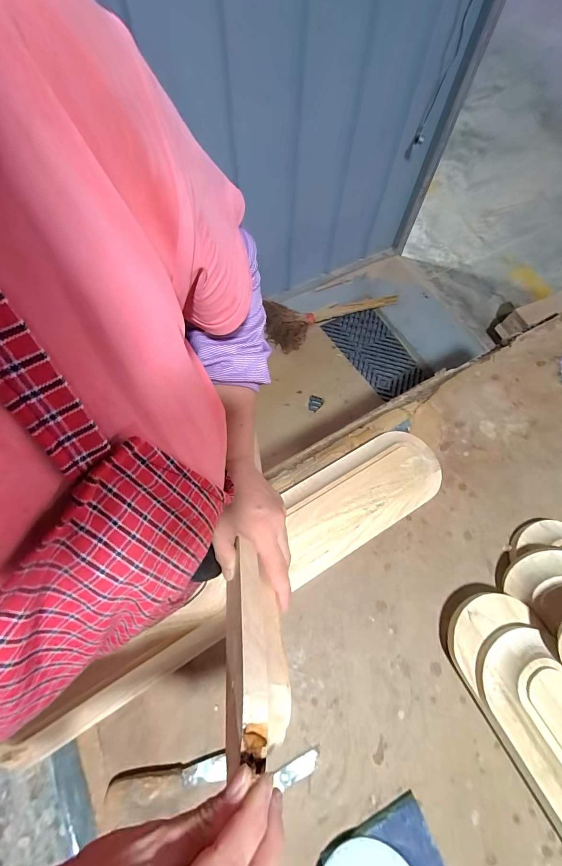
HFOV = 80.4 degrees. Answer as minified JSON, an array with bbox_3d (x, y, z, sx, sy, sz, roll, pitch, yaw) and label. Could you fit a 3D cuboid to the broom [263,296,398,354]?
[{"bbox_3d":[0.237,-0.574,1.554,0.661,0.089,0.263,-22,70,-10],"label":"broom"}]

